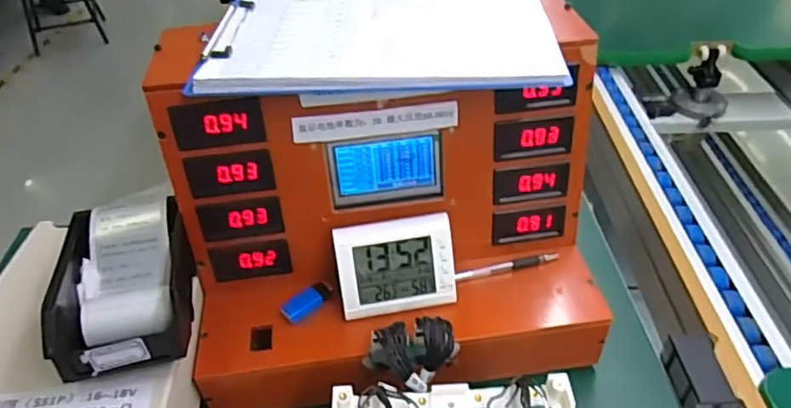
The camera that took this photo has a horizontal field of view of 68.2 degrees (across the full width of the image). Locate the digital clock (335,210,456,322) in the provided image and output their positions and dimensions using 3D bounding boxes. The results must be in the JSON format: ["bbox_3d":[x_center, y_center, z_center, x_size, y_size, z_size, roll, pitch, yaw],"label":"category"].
[{"bbox_3d":[0.000,0.060,0.569,0.110,0.092,0.023,-7,14,-6],"label":"digital clock"}]

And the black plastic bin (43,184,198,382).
[{"bbox_3d":[-0.244,0.069,0.539,0.108,0.062,0.187,-12,42,-11],"label":"black plastic bin"}]

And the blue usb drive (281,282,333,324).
[{"bbox_3d":[-0.087,0.098,0.586,0.054,0.008,0.024,-34,67,-33],"label":"blue usb drive"}]

